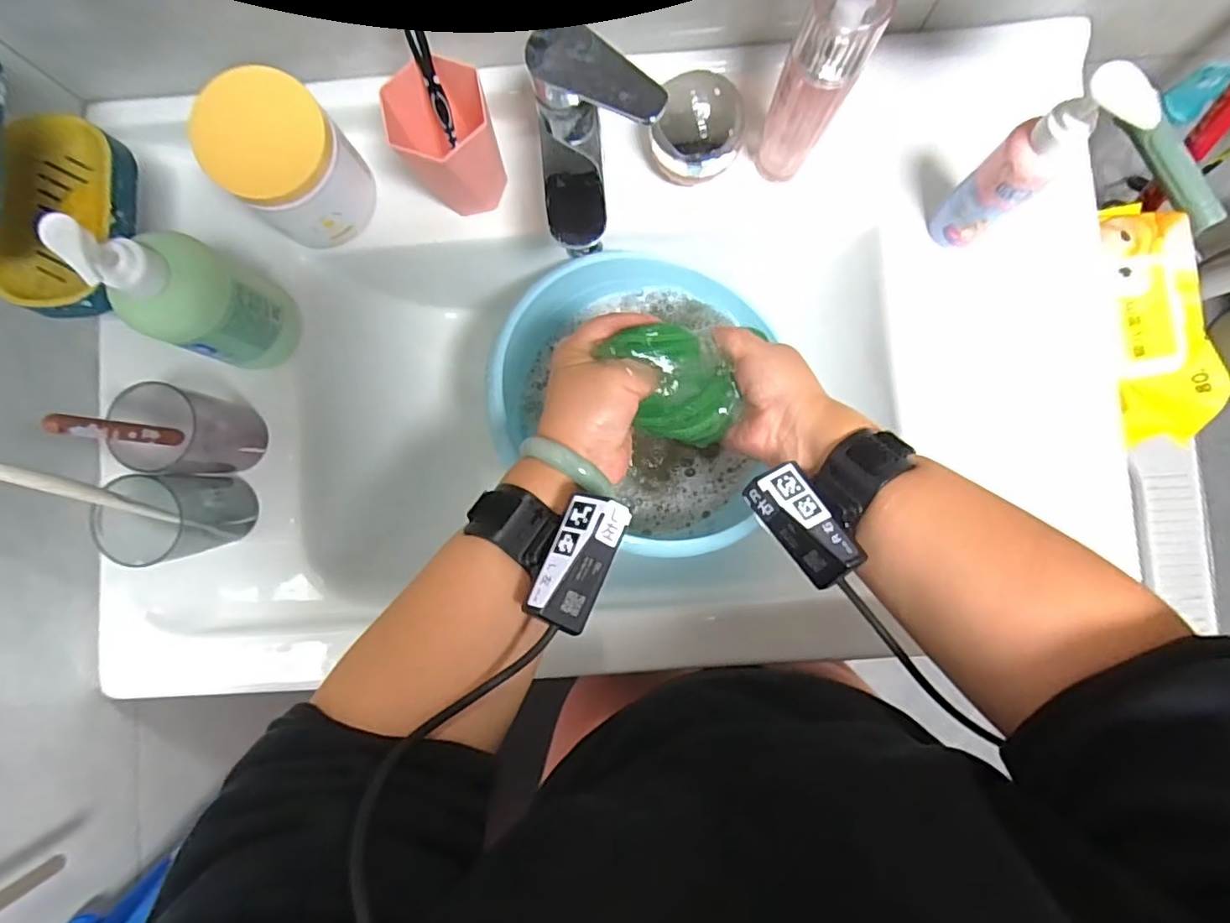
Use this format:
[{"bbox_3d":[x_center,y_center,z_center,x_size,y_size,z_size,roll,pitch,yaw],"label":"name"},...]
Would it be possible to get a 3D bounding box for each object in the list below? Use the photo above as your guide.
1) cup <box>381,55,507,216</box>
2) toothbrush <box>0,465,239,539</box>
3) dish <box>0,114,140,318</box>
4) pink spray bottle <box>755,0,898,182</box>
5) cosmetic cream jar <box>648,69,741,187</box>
[{"bbox_3d":[-0.123,-0.235,0.440,0.061,0.094,0.066,0,87,2],"label":"cup"},{"bbox_3d":[-0.341,0.029,0.406,0.014,0.171,0.019,-41,64,-1],"label":"toothbrush"},{"bbox_3d":[-0.367,-0.165,0.398,0.075,0.035,0.125,2,87,2],"label":"dish"},{"bbox_3d":[0.129,-0.243,0.395,0.046,0.158,0.039,31,88,3],"label":"pink spray bottle"},{"bbox_3d":[0.064,-0.255,0.454,0.065,0.039,0.067,0,87,2],"label":"cosmetic cream jar"}]

